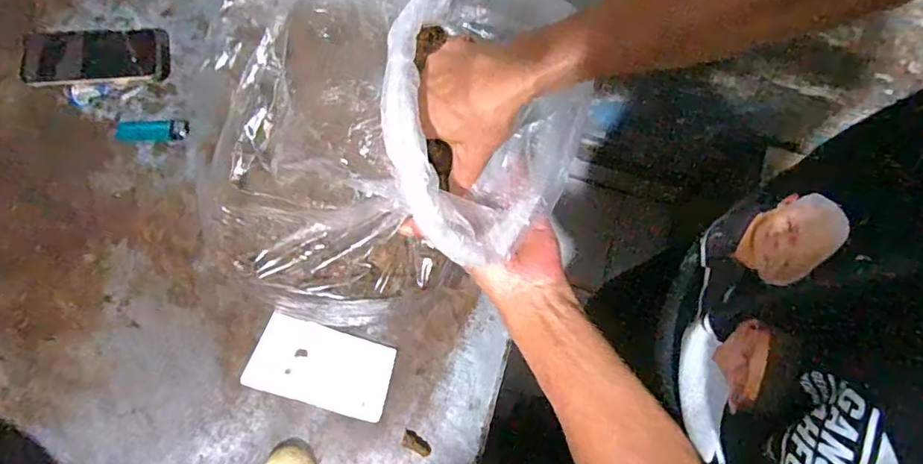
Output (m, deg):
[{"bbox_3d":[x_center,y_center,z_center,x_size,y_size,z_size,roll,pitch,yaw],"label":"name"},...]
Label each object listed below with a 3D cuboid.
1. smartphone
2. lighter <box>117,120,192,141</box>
[{"bbox_3d":[-0.445,-0.216,0.664,0.156,0.011,0.075,-10,73,-21],"label":"smartphone"},{"bbox_3d":[-0.375,-0.123,0.660,0.089,0.011,0.029,1,73,-3],"label":"lighter"}]

